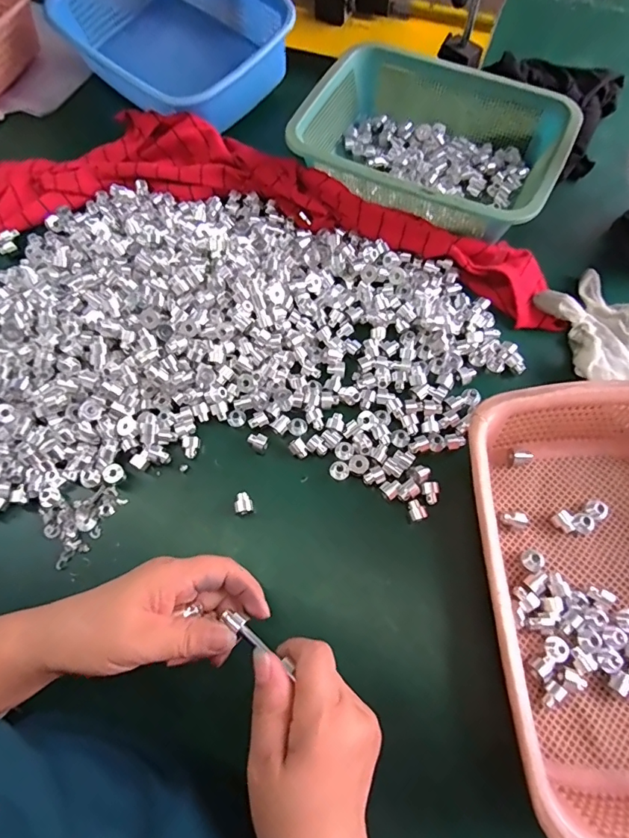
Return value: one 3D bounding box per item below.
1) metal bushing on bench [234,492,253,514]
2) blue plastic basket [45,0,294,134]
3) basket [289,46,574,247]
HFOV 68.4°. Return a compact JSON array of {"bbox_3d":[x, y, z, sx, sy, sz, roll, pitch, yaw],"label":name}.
[{"bbox_3d":[-0.061,0.074,0.399,0.015,0.019,0.017,-19,69,-7],"label":"metal bushing on bench"},{"bbox_3d":[-0.173,-0.484,0.590,0.289,0.099,0.212,40,73,15],"label":"blue plastic basket"},{"bbox_3d":[0.126,-0.305,0.503,0.264,0.061,0.201,26,70,11],"label":"basket"}]

